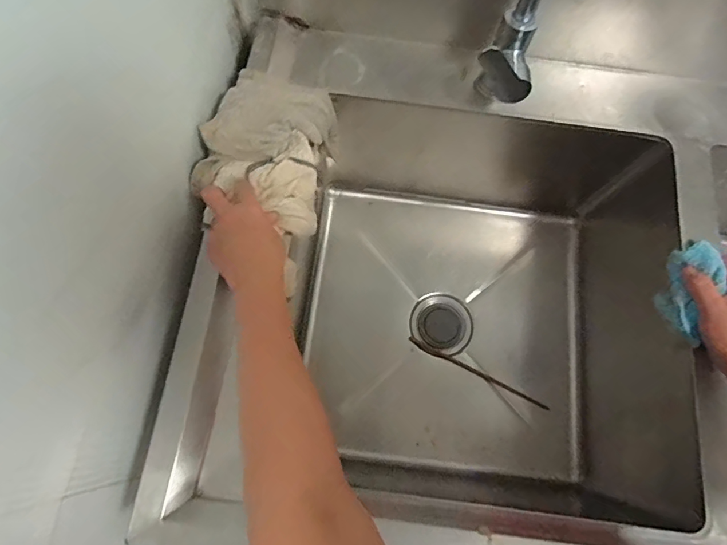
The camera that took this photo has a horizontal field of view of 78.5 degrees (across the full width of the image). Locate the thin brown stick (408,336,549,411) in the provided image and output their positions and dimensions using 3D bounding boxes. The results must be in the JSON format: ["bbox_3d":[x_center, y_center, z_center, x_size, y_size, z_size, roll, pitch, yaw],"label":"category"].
[{"bbox_3d":[0.203,0.182,0.801,0.265,0.013,0.012,27,73,6],"label":"thin brown stick"}]

